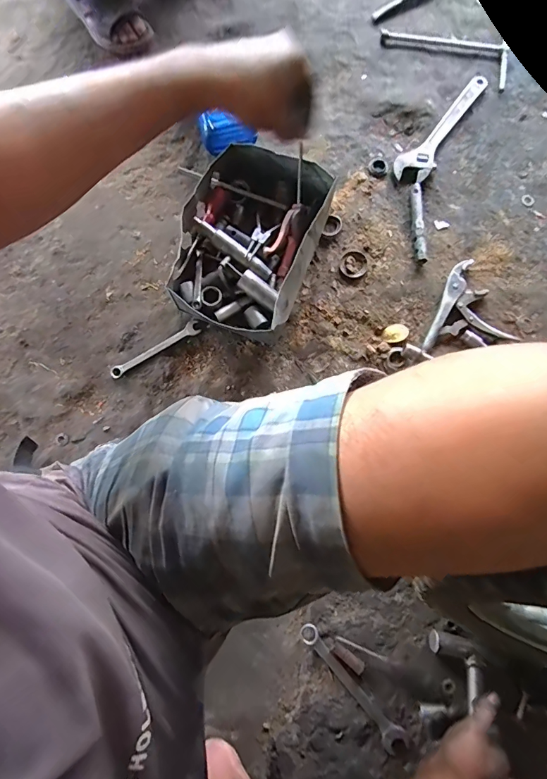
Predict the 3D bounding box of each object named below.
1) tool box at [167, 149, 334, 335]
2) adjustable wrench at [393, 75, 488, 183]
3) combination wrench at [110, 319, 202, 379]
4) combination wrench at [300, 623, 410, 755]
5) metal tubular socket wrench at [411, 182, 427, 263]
[{"bbox_3d":[-0.047,-0.268,0.718,0.223,0.096,0.312,19,80,5],"label":"tool box"},{"bbox_3d":[0.352,-0.524,0.794,0.068,0.024,0.284,42,83,8],"label":"adjustable wrench"},{"bbox_3d":[-0.217,-0.072,0.732,0.183,0.011,0.026,-32,80,-4],"label":"combination wrench"},{"bbox_3d":[0.124,0.466,0.620,0.037,0.010,0.215,-40,81,-6],"label":"combination wrench"},{"bbox_3d":[0.277,-0.318,0.760,0.021,0.016,0.163,-1,79,1],"label":"metal tubular socket wrench"}]

